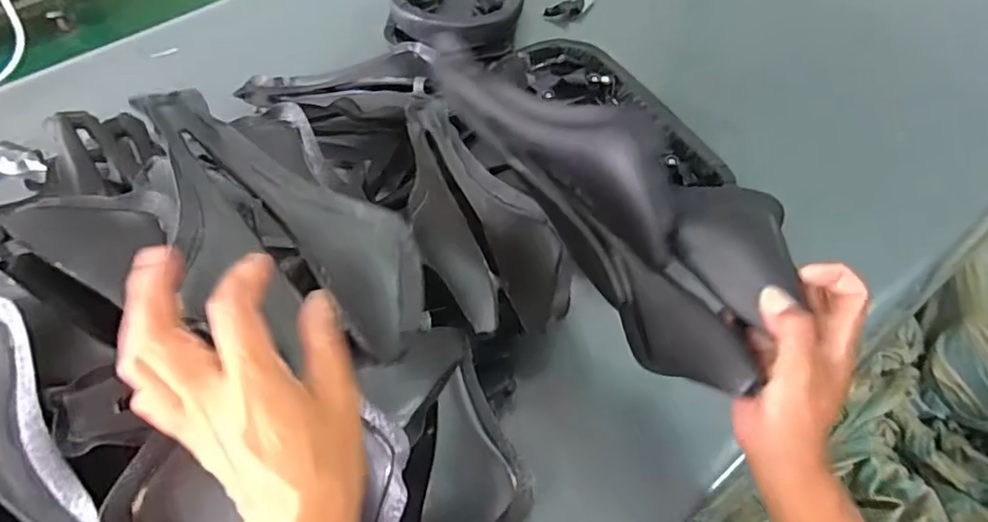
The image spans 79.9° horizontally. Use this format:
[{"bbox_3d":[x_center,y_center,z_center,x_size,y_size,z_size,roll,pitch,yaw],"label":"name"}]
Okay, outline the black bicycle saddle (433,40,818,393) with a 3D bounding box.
[{"bbox_3d":[0.069,-0.051,0.407,0.068,0.111,0.304,-37,74,-23],"label":"black bicycle saddle"}]

